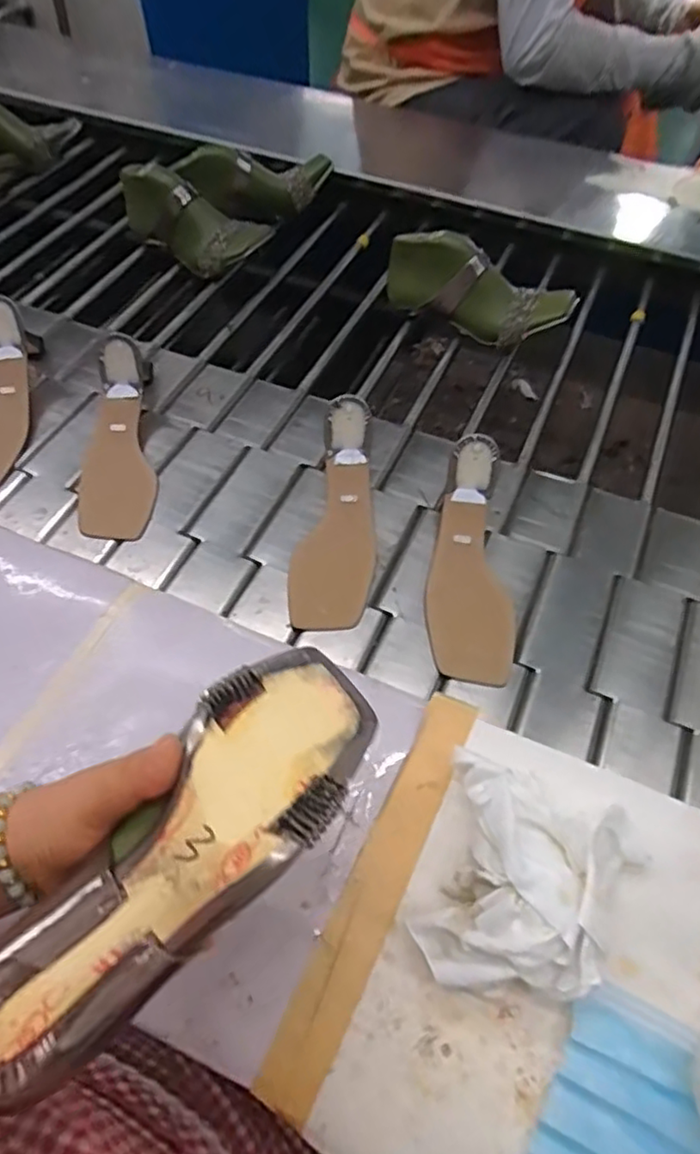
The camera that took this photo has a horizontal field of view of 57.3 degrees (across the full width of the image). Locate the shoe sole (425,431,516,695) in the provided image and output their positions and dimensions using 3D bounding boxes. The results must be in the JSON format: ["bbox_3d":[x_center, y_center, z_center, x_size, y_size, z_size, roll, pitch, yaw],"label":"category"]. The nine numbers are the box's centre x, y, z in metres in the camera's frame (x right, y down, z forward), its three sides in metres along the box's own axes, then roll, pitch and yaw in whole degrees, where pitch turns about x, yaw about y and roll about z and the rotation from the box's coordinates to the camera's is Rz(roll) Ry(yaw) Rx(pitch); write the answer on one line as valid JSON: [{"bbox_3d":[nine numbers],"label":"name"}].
[{"bbox_3d":[0.105,-0.015,0.567,0.071,0.041,0.216,0,79,1],"label":"shoe sole"}]

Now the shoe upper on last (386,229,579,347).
[{"bbox_3d":[0.148,-0.337,0.753,0.220,0.083,0.070,25,58,11],"label":"shoe upper on last"}]

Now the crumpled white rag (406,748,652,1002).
[{"bbox_3d":[0.106,0.176,0.369,0.121,0.054,0.126,20,59,10],"label":"crumpled white rag"}]

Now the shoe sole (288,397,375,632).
[{"bbox_3d":[-0.011,-0.056,0.580,0.069,0.039,0.213,6,75,5],"label":"shoe sole"}]

